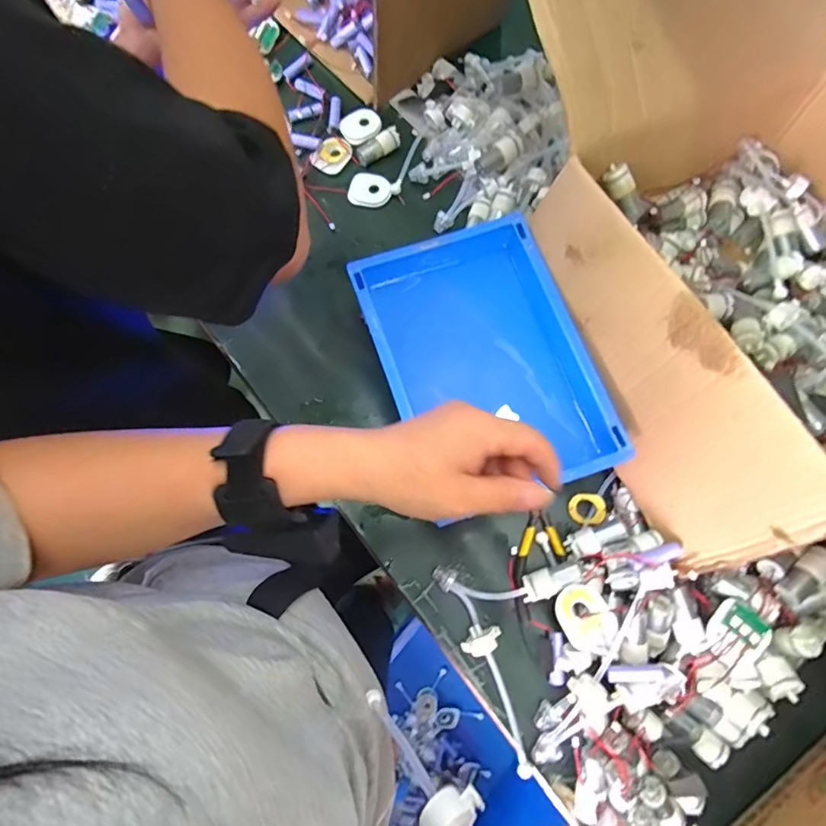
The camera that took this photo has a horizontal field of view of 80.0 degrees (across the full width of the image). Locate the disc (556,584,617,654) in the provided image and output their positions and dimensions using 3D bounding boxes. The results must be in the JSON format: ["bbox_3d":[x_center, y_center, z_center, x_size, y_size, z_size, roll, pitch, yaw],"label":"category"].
[{"bbox_3d":[0.175,0.209,0.503,0.050,0.014,0.062,-32,68,6],"label":"disc"}]

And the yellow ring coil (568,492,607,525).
[{"bbox_3d":[0.195,0.107,0.550,0.039,0.007,0.035,-8,73,29],"label":"yellow ring coil"}]

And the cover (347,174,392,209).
[{"bbox_3d":[-0.059,-0.306,0.677,0.058,0.006,0.049,10,75,4],"label":"cover"}]

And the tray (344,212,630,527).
[{"bbox_3d":[0.079,-0.058,0.569,0.214,0.085,0.296,-20,75,-5],"label":"tray"}]

